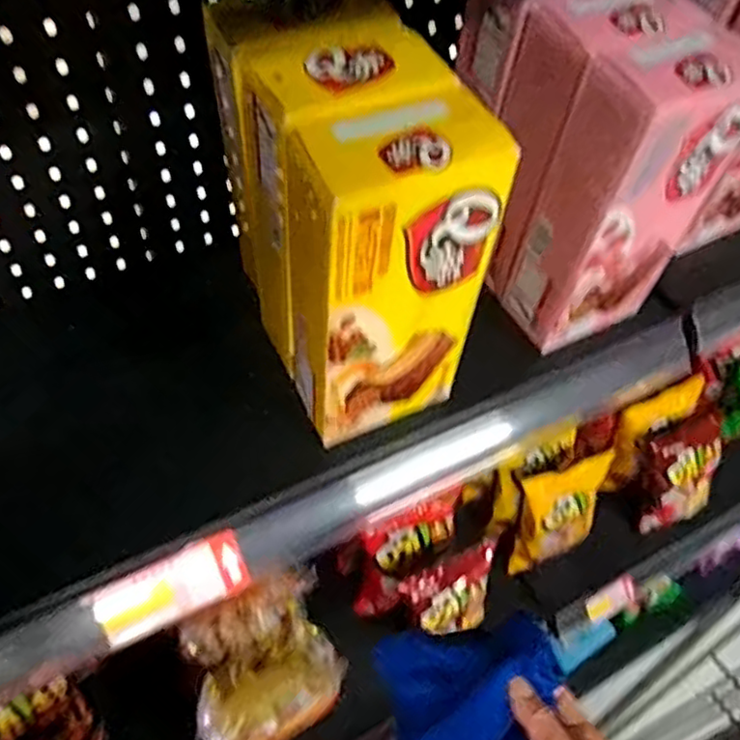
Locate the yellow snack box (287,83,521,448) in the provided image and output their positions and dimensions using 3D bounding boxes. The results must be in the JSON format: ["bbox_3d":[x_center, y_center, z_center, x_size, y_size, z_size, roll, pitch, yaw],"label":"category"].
[{"bbox_3d":[0.008,-0.049,0.435,0.123,0.224,0.062,-20,56,-19],"label":"yellow snack box"}]

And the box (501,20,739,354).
[{"bbox_3d":[0.181,-0.116,0.495,0.111,0.220,0.061,-21,56,-19],"label":"box"}]

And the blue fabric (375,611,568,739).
[{"bbox_3d":[0.068,0.232,0.489,0.145,0.031,0.114,-29,49,22],"label":"blue fabric"}]

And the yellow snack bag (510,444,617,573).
[{"bbox_3d":[0.287,0.217,1.037,0.148,0.172,0.073,-17,55,-17],"label":"yellow snack bag"}]

